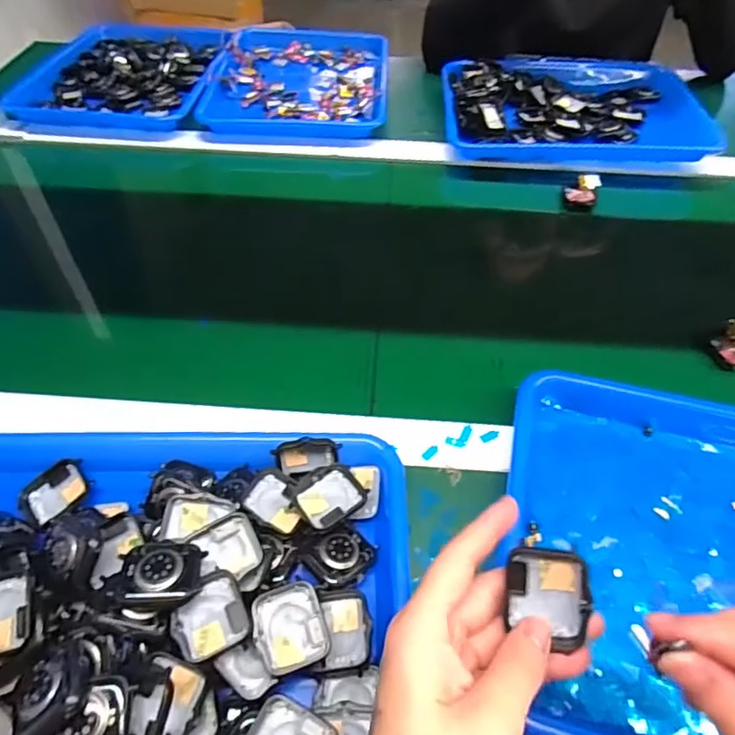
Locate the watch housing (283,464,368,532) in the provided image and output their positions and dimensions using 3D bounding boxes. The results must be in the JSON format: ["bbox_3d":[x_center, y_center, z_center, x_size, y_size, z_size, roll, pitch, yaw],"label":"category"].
[{"bbox_3d":[-0.028,0.084,0.363,0.043,0.006,0.040,-27,56,-20],"label":"watch housing"}]

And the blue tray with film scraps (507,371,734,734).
[{"bbox_3d":[0.257,0.131,0.354,0.329,0.038,0.265,11,52,10],"label":"blue tray with film scraps"}]

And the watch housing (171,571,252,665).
[{"bbox_3d":[-0.087,0.136,0.299,0.037,0.016,0.039,-23,54,-17],"label":"watch housing"}]

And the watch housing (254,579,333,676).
[{"bbox_3d":[-0.043,0.144,0.303,0.038,0.009,0.043,-12,61,-20],"label":"watch housing"}]

